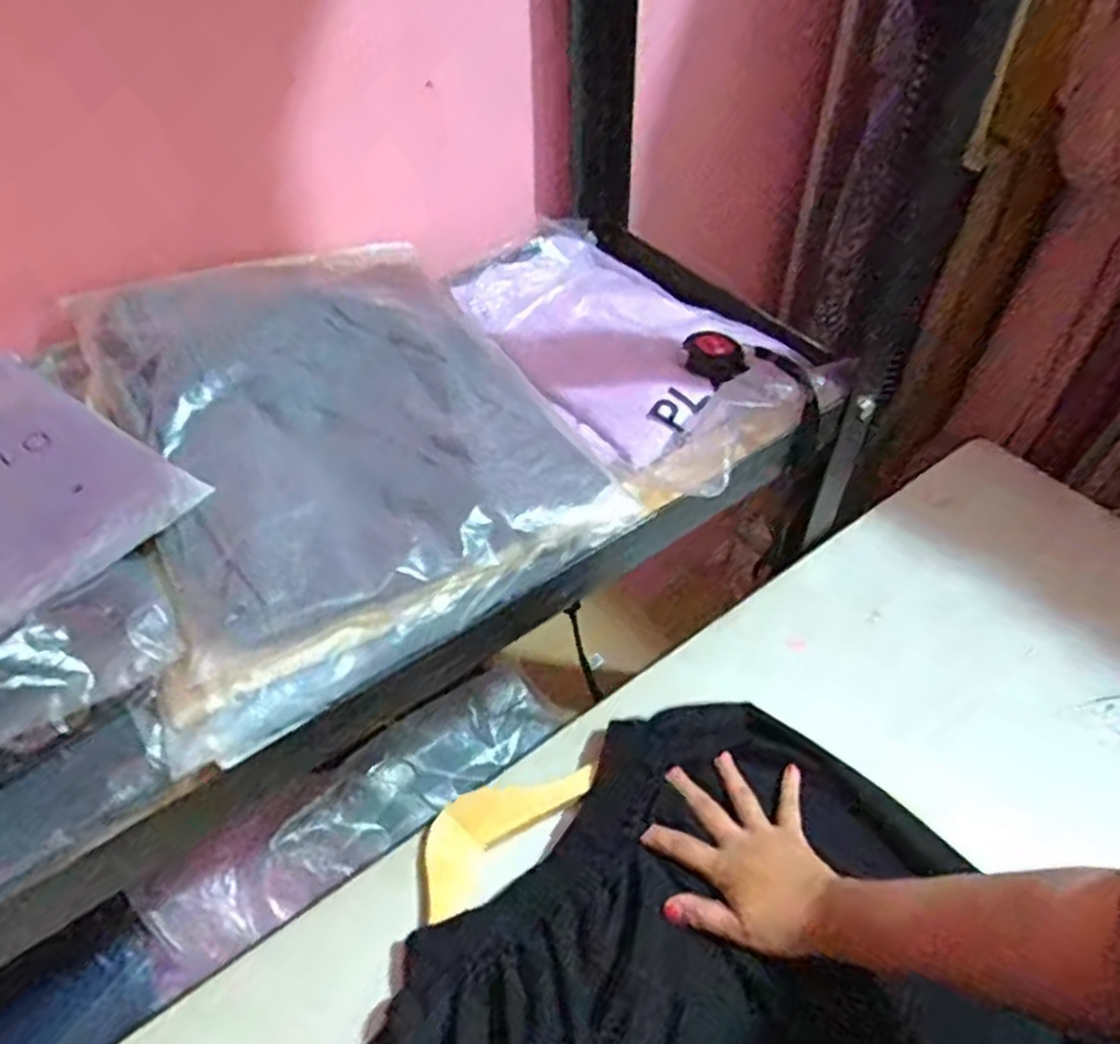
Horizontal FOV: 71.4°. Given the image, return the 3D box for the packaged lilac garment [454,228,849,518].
[{"bbox_3d":[0.072,-0.174,0.735,0.226,0.050,0.384,-26,53,-20],"label":"packaged lilac garment"}]

